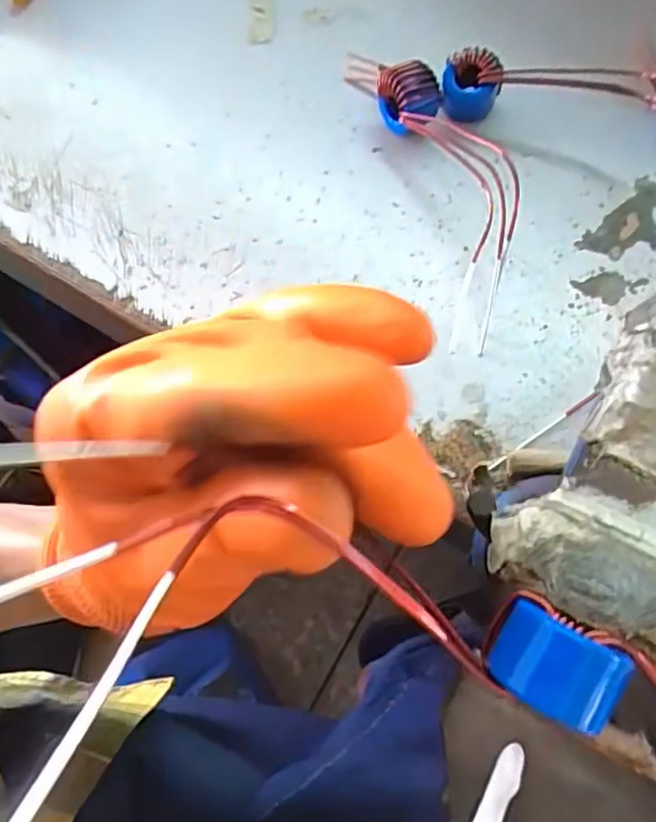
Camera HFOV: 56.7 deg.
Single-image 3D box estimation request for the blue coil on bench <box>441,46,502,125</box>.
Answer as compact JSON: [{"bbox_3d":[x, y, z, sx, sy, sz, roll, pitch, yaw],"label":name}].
[{"bbox_3d":[0.070,-0.160,0.300,0.026,0.030,0.015,17,71,9],"label":"blue coil on bench"}]

